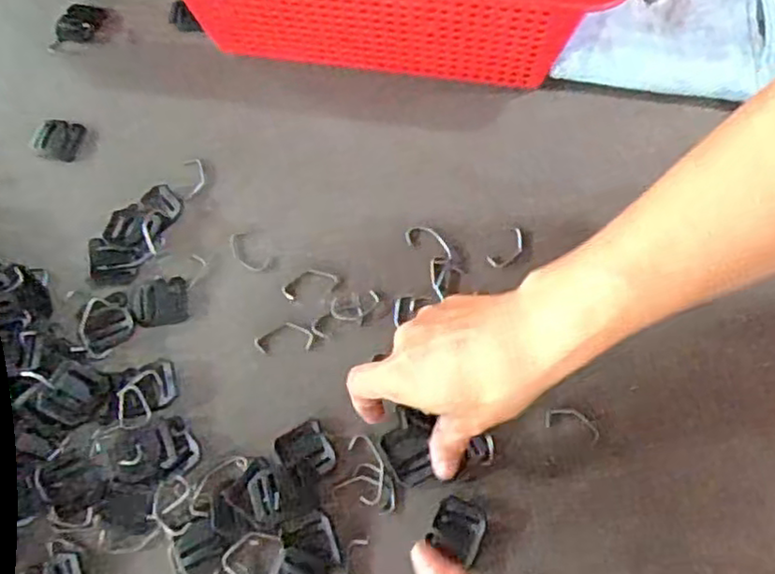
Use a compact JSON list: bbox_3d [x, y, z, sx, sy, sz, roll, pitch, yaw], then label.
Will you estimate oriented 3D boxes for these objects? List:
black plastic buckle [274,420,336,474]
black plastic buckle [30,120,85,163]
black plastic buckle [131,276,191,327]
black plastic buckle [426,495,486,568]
[{"bbox_3d":[-0.049,0.098,0.413,0.029,0.004,0.031,-29,72,-11],"label":"black plastic buckle"},{"bbox_3d":[-0.239,-0.107,0.496,0.036,0.004,0.030,11,69,3],"label":"black plastic buckle"},{"bbox_3d":[-0.148,0.010,0.449,0.035,0.004,0.031,-12,69,-5],"label":"black plastic buckle"},{"bbox_3d":[0.041,0.138,0.394,0.029,0.004,0.030,28,71,10],"label":"black plastic buckle"}]

